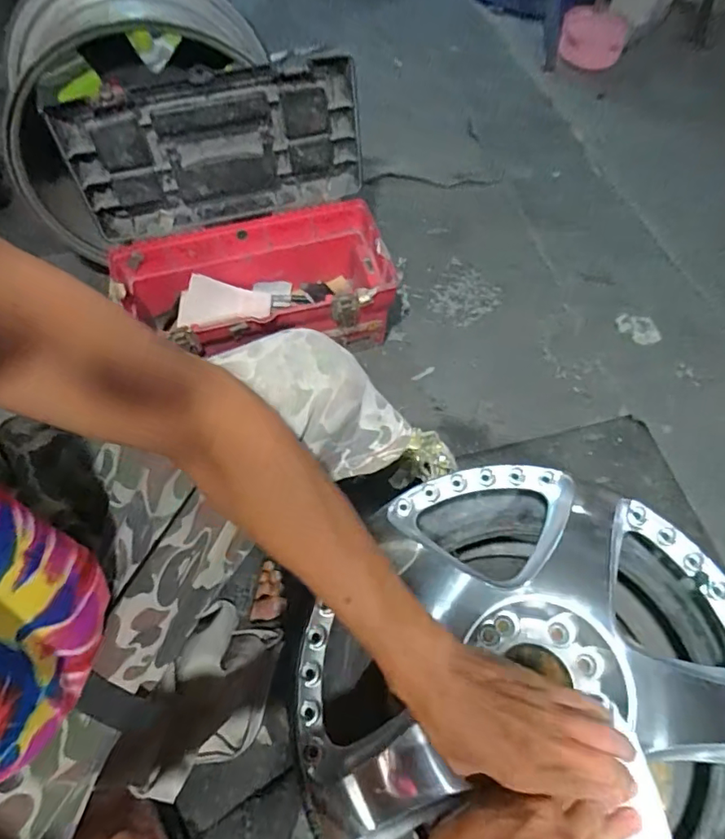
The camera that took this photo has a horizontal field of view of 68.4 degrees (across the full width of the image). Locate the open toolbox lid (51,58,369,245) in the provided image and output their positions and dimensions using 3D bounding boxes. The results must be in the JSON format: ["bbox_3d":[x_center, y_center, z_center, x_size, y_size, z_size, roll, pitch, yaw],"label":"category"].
[{"bbox_3d":[-0.219,-0.411,0.822,0.436,0.196,0.072,-14,63,-7],"label":"open toolbox lid"}]

